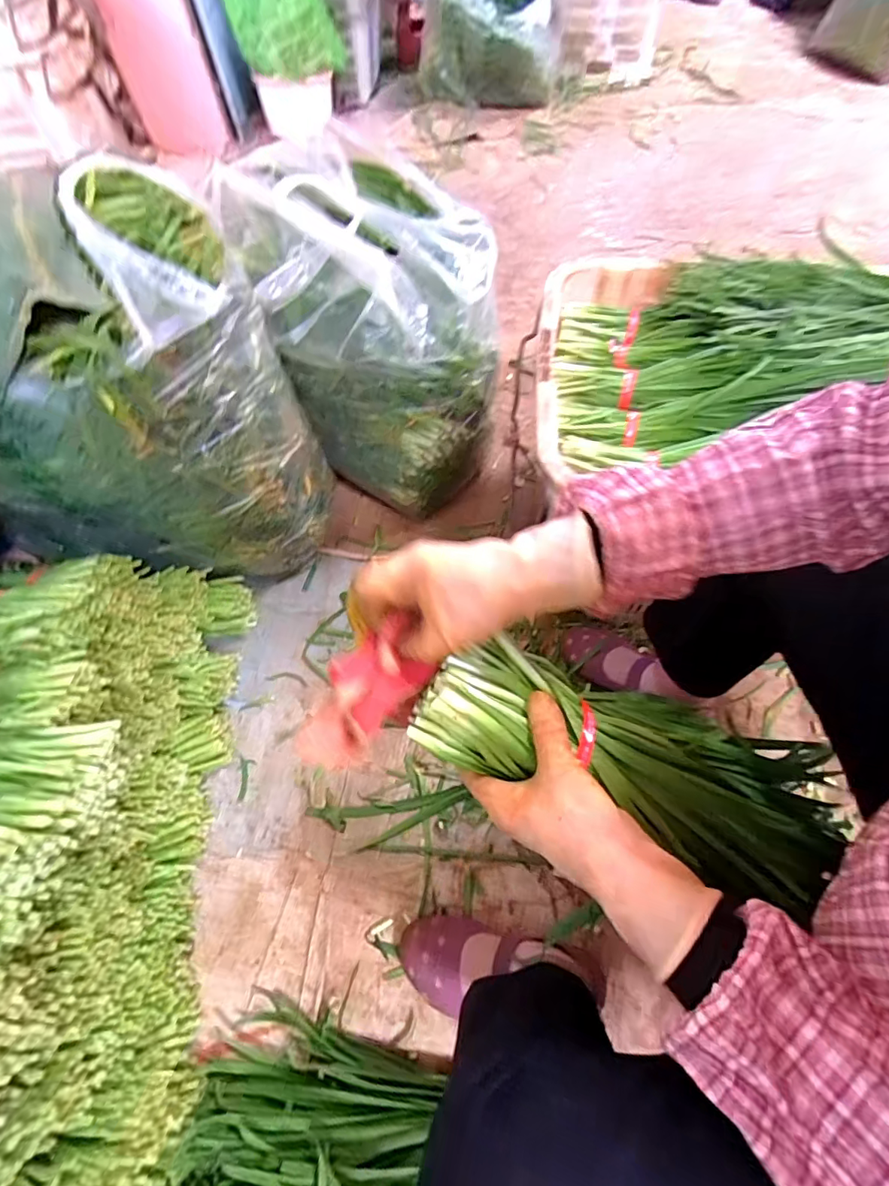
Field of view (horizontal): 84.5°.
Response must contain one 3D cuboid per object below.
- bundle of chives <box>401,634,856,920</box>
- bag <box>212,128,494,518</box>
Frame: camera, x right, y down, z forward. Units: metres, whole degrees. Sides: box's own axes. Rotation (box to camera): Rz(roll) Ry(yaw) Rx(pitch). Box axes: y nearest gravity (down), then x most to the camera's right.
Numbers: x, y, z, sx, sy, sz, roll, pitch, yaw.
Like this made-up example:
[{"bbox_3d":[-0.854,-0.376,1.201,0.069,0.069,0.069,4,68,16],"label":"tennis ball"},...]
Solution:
[{"bbox_3d":[0.172,0.144,0.394,0.406,0.066,0.138,20,62,-14],"label":"bundle of chives"},{"bbox_3d":[-0.119,-0.439,0.865,0.369,0.410,0.471,-19,61,-9],"label":"bag"}]

